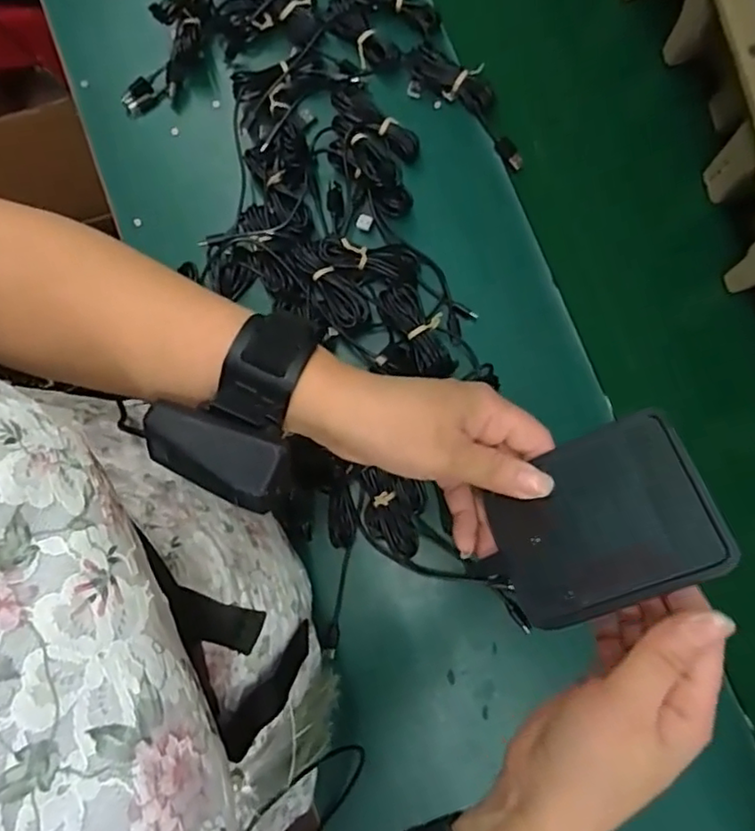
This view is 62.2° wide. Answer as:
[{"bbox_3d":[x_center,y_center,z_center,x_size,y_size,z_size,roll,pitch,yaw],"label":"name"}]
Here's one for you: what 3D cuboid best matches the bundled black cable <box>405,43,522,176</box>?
[{"bbox_3d":[0.085,-0.280,0.570,0.136,0.020,0.047,44,82,-3],"label":"bundled black cable"}]

